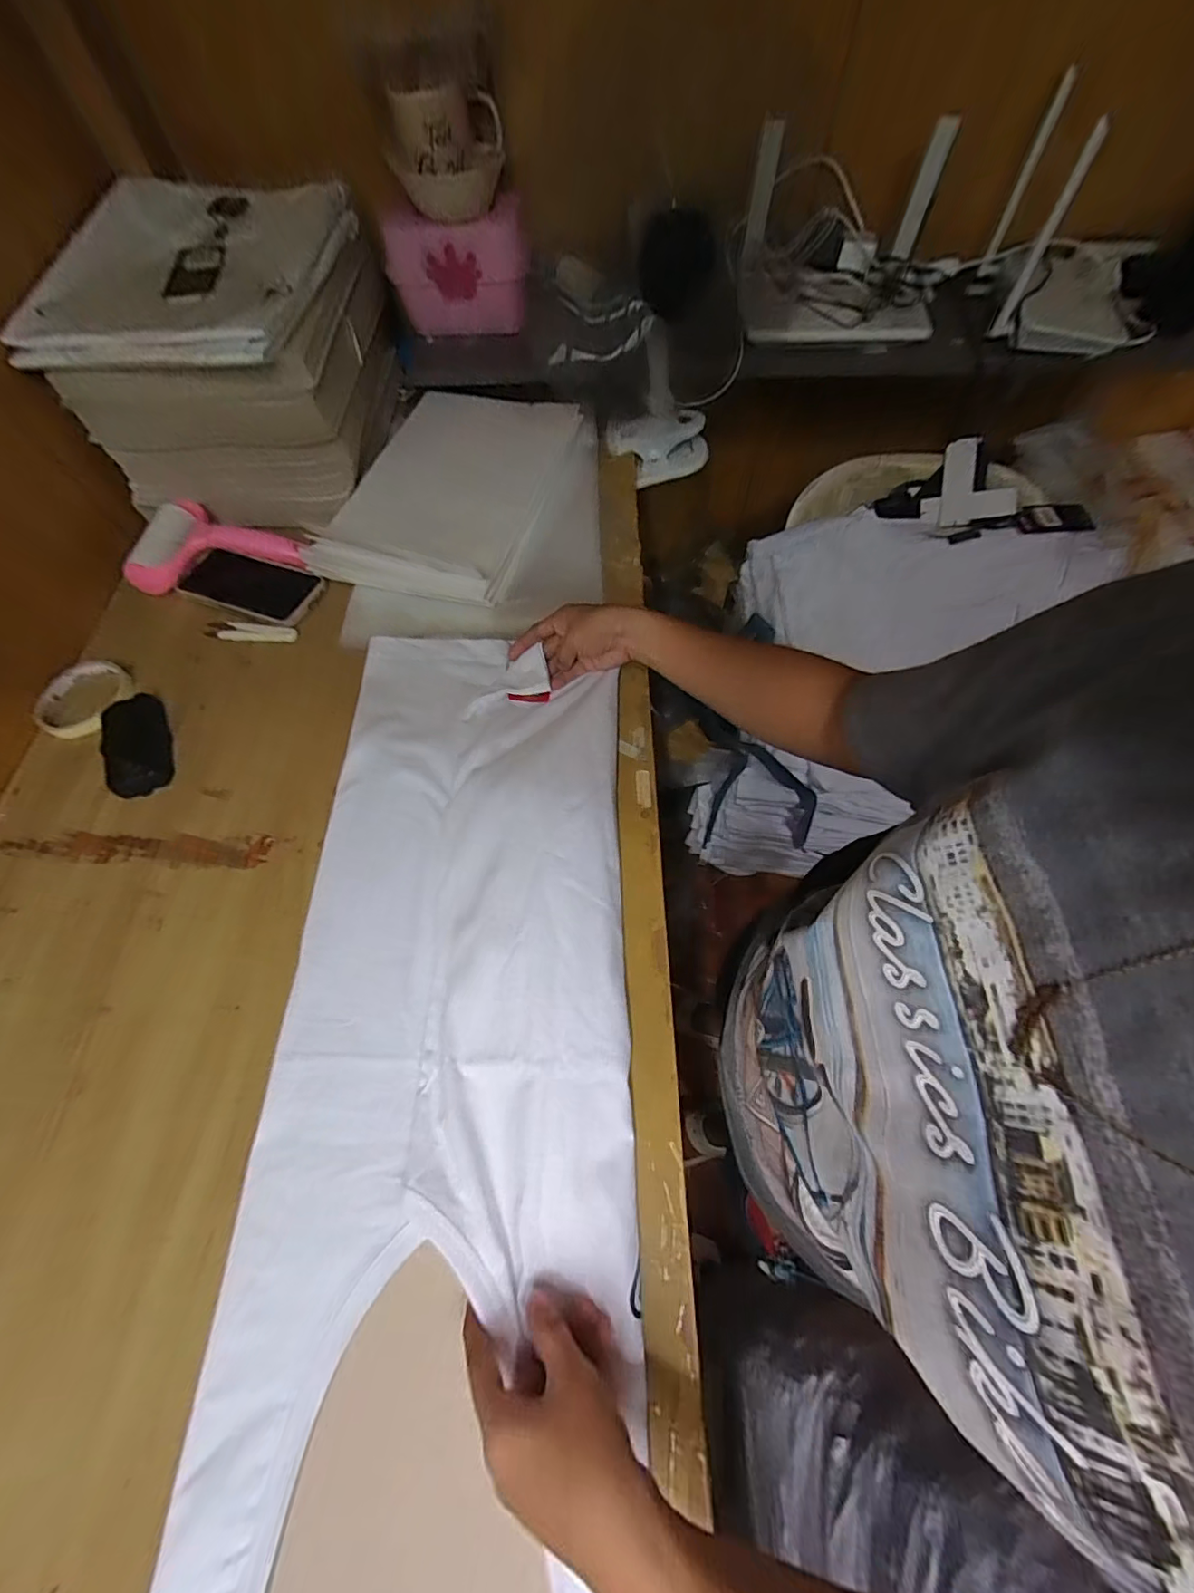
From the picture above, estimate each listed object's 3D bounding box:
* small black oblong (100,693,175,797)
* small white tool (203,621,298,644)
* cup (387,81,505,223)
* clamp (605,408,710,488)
[{"bbox_3d":[-0.435,-0.052,0.505,0.049,0.026,0.108,-21,64,-9],"label":"small black oblong"},{"bbox_3d":[-0.376,-0.179,0.582,0.104,0.006,0.022,6,63,5],"label":"small white tool"},{"bbox_3d":[-0.170,-0.730,0.606,0.129,0.090,0.103,-7,63,-2],"label":"cup"},{"bbox_3d":[0.084,-0.464,0.713,0.138,0.065,0.043,-12,63,-5],"label":"clamp"}]

